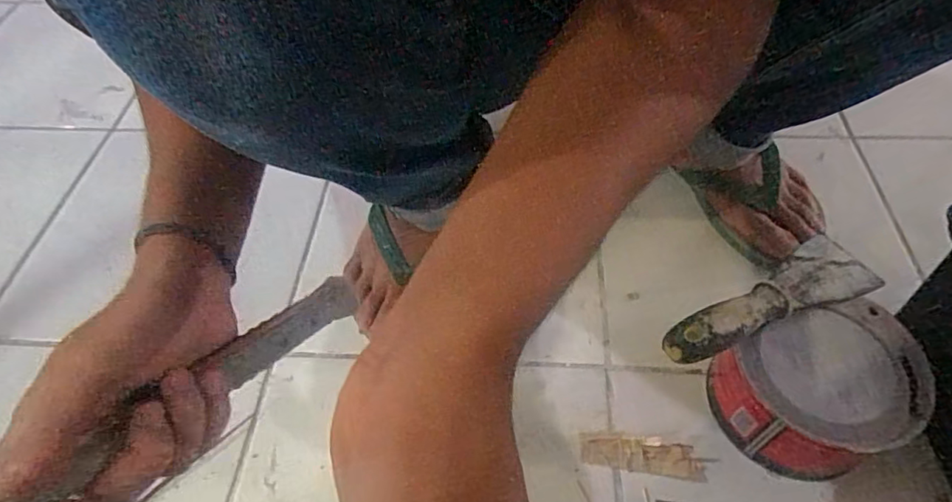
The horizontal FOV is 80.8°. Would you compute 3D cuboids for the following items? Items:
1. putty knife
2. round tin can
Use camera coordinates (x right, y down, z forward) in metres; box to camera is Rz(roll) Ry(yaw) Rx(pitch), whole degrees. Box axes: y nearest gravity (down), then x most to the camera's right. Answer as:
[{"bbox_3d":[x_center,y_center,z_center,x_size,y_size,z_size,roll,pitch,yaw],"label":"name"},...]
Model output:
[{"bbox_3d":[0.221,0.037,0.421,0.195,0.029,0.053,-25,56,-15],"label":"putty knife"},{"bbox_3d":[0.262,0.110,0.430,0.124,0.082,0.103,-18,53,-10],"label":"round tin can"}]

